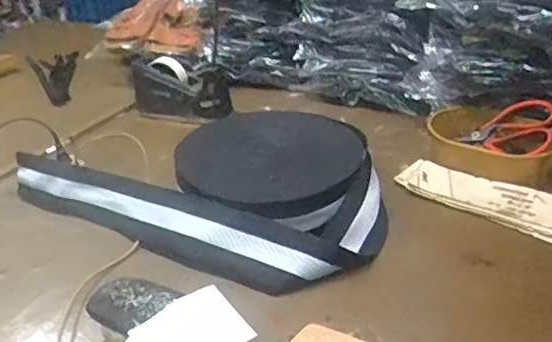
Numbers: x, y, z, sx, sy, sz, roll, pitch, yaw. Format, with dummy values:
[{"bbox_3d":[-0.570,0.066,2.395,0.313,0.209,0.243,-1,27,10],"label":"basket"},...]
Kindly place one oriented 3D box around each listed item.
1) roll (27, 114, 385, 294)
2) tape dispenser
[{"bbox_3d":[-0.103,-0.004,0.839,0.542,0.093,0.296,13,34,28],"label":"roll"},{"bbox_3d":[-0.195,-0.162,1.119,0.216,0.095,0.061,6,31,18],"label":"tape dispenser"}]

